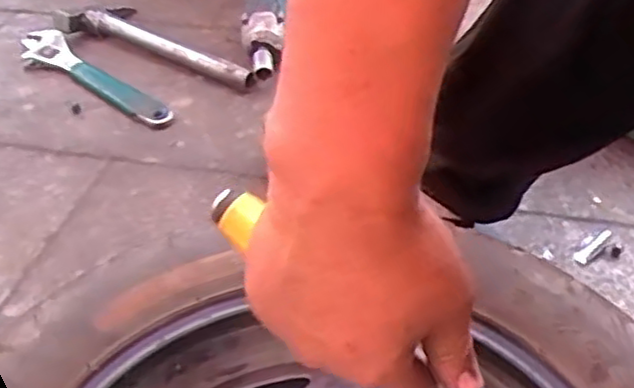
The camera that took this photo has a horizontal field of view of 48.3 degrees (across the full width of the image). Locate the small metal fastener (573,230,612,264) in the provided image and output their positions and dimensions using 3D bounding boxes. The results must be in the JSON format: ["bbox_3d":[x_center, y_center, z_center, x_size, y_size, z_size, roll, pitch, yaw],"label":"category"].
[{"bbox_3d":[0.244,0.046,0.625,0.045,0.011,0.012,-29,47,-27],"label":"small metal fastener"}]

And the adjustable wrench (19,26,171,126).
[{"bbox_3d":[-0.279,-0.147,0.867,0.290,0.019,0.050,31,51,33],"label":"adjustable wrench"}]

